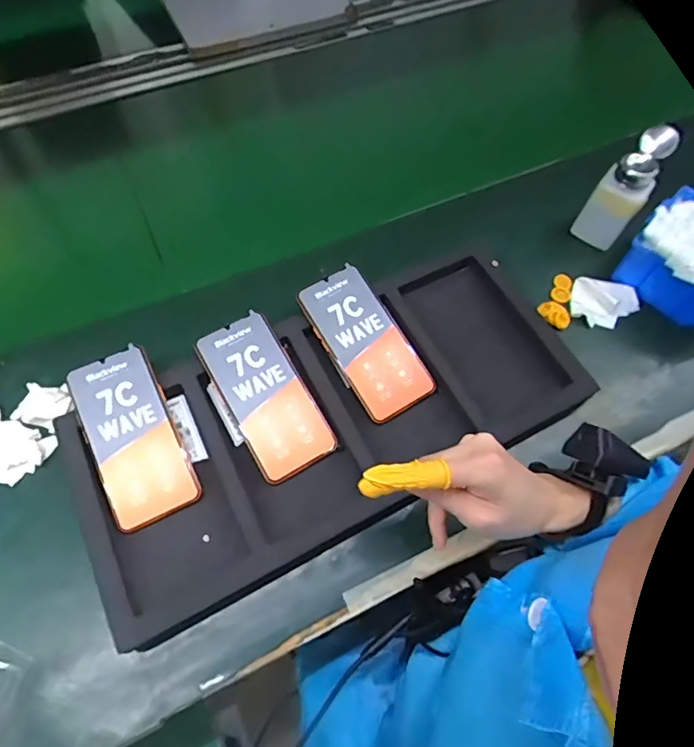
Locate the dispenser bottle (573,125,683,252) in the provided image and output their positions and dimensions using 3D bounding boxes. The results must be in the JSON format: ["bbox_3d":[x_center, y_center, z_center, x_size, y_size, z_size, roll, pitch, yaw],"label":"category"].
[{"bbox_3d":[0.310,-0.207,0.557,0.056,0.126,0.049,34,65,16],"label":"dispenser bottle"}]

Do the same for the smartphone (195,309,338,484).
[{"bbox_3d":[-0.080,0.021,0.487,0.077,0.016,0.159,-29,80,-17],"label":"smartphone"}]

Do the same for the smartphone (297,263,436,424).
[{"bbox_3d":[0.019,-0.033,0.513,0.076,0.008,0.160,-31,80,-9],"label":"smartphone"}]

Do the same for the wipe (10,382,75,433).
[{"bbox_3d":[-0.296,0.030,0.486,0.058,0.027,0.041,16,61,7],"label":"wipe"}]

